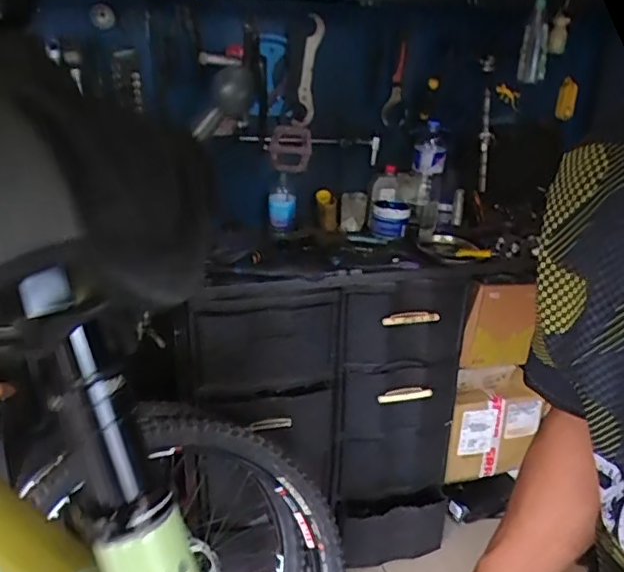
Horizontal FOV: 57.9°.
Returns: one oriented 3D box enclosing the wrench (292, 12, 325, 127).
[{"bbox_3d":[-0.004,-0.549,1.449,0.065,0.264,0.014,-10,29,-43],"label":"wrench"}]

